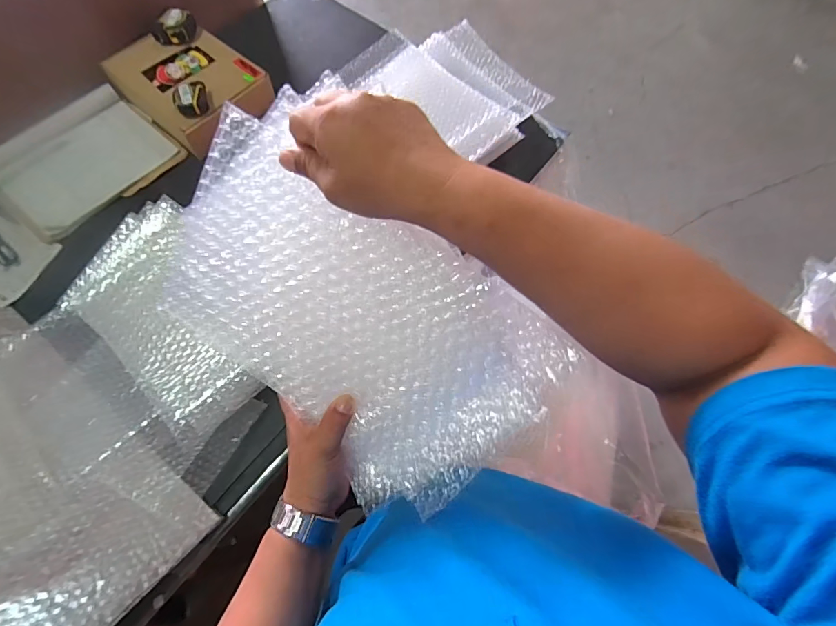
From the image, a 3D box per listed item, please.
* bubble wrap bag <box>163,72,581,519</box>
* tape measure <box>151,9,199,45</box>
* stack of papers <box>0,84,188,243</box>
[{"bbox_3d":[-0.050,0.007,0.320,0.215,0.021,0.301,-42,94,21],"label":"bubble wrap bag"},{"bbox_3d":[-0.495,-0.578,0.836,0.065,0.036,0.077,36,72,13],"label":"tape measure"},{"bbox_3d":[-0.646,-0.286,0.786,0.237,0.049,0.305,40,73,14],"label":"stack of papers"}]

